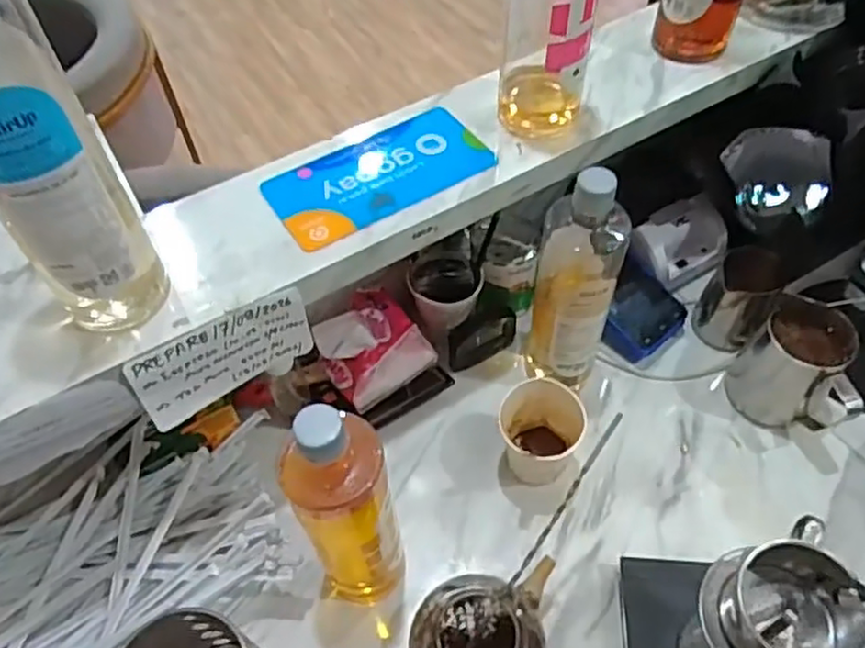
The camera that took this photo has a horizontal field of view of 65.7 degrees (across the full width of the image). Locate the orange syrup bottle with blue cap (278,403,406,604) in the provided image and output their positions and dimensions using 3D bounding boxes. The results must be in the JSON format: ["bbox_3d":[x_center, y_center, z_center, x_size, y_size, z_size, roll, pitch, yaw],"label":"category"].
[{"bbox_3d":[-0.060,0.145,0.501,0.073,0.271,0.057,-24,57,-15],"label":"orange syrup bottle with blue cap"}]

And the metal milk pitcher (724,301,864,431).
[{"bbox_3d":[0.350,0.051,0.642,0.108,0.108,0.086,35,62,24],"label":"metal milk pitcher"}]

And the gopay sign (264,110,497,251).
[{"bbox_3d":[-0.045,-0.125,0.551,0.179,0.006,0.092,-29,61,-18],"label":"gopay sign"}]

